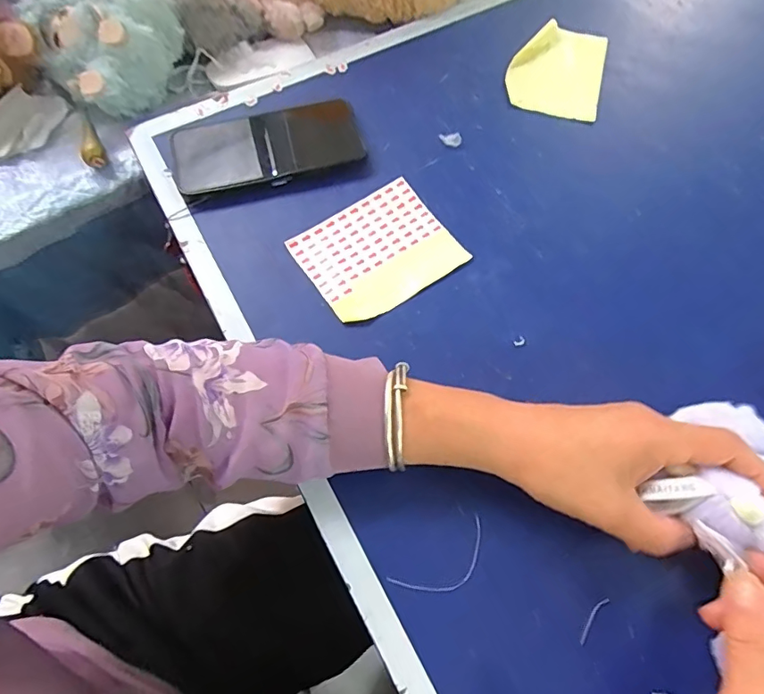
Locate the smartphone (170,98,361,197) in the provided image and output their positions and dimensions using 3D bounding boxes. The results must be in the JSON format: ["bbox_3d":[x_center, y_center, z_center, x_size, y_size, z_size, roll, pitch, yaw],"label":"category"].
[{"bbox_3d":[-0.104,-0.178,0.453,0.170,0.013,0.083,-15,68,-7],"label":"smartphone"}]

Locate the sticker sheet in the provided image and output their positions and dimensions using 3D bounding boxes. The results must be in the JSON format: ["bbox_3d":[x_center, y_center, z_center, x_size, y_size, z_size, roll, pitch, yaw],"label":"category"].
[{"bbox_3d":[-0.003,-0.081,0.418,0.121,0.010,0.099,-33,71,-13],"label":"sticker sheet"}]

